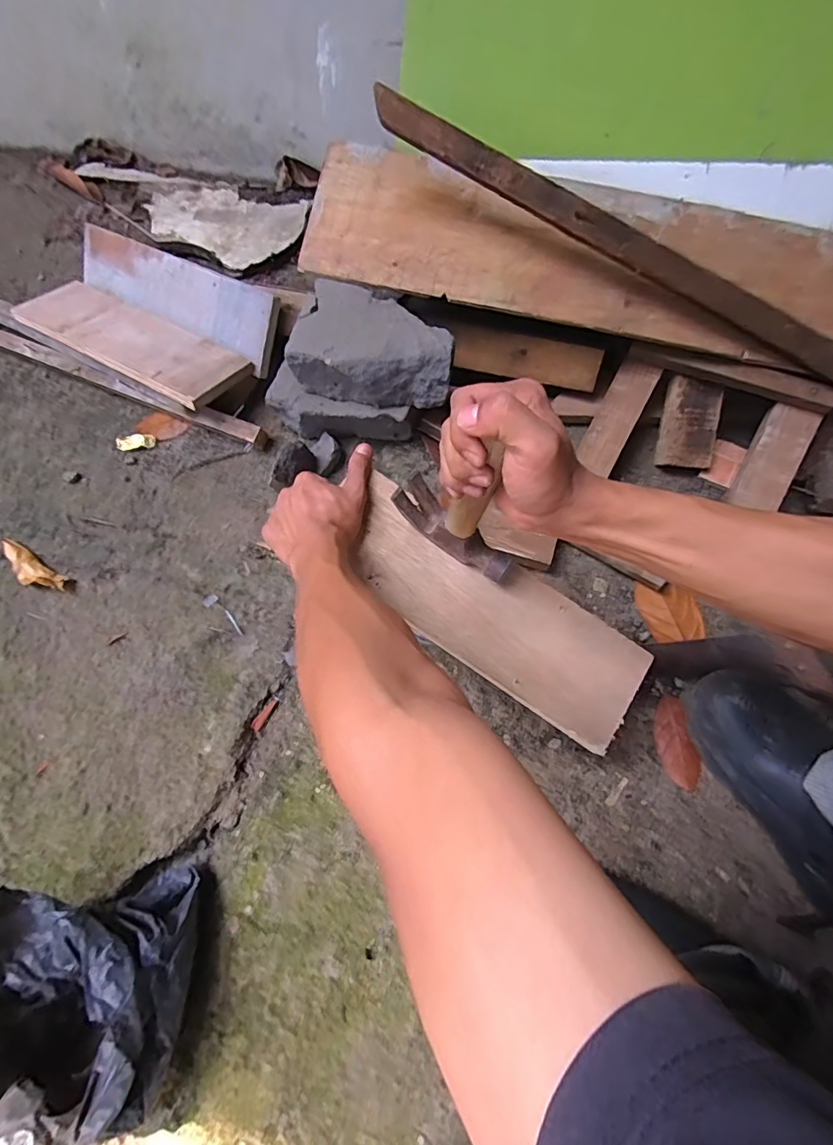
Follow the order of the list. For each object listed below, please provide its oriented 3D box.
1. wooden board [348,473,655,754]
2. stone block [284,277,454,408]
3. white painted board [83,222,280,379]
[{"bbox_3d":[0.071,0.038,0.488,0.318,0.012,0.108,34,74,5],"label":"wooden board"},{"bbox_3d":[-0.048,-0.278,0.628,0.188,0.074,0.120,17,72,5],"label":"stone block"},{"bbox_3d":[-0.358,-0.411,0.728,0.353,0.020,0.097,28,113,11],"label":"white painted board"}]

